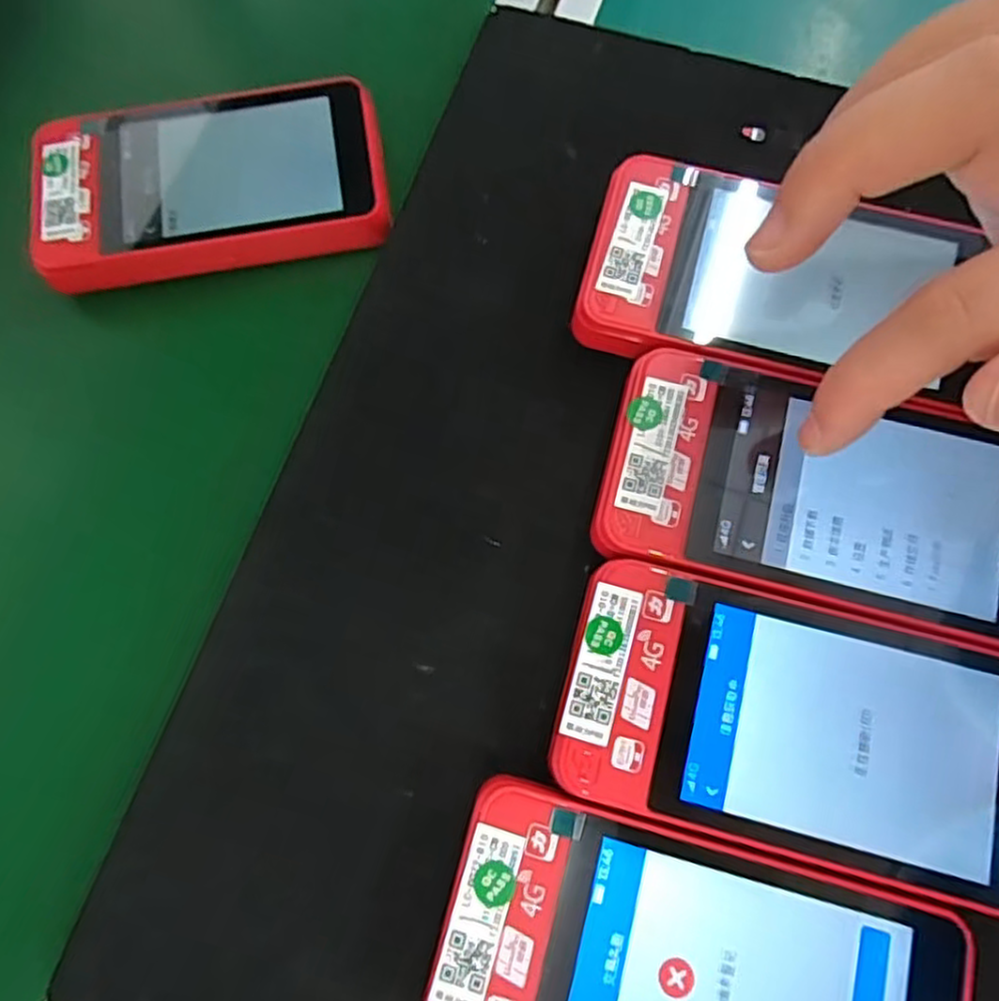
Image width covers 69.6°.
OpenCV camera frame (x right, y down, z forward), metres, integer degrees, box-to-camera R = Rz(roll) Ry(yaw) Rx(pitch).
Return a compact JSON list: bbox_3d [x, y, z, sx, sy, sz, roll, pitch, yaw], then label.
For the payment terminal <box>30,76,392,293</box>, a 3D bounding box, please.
[{"bbox_3d":[-0.100,-0.111,0.251,0.117,0.012,0.063,-9,74,-1],"label":"payment terminal"}]

